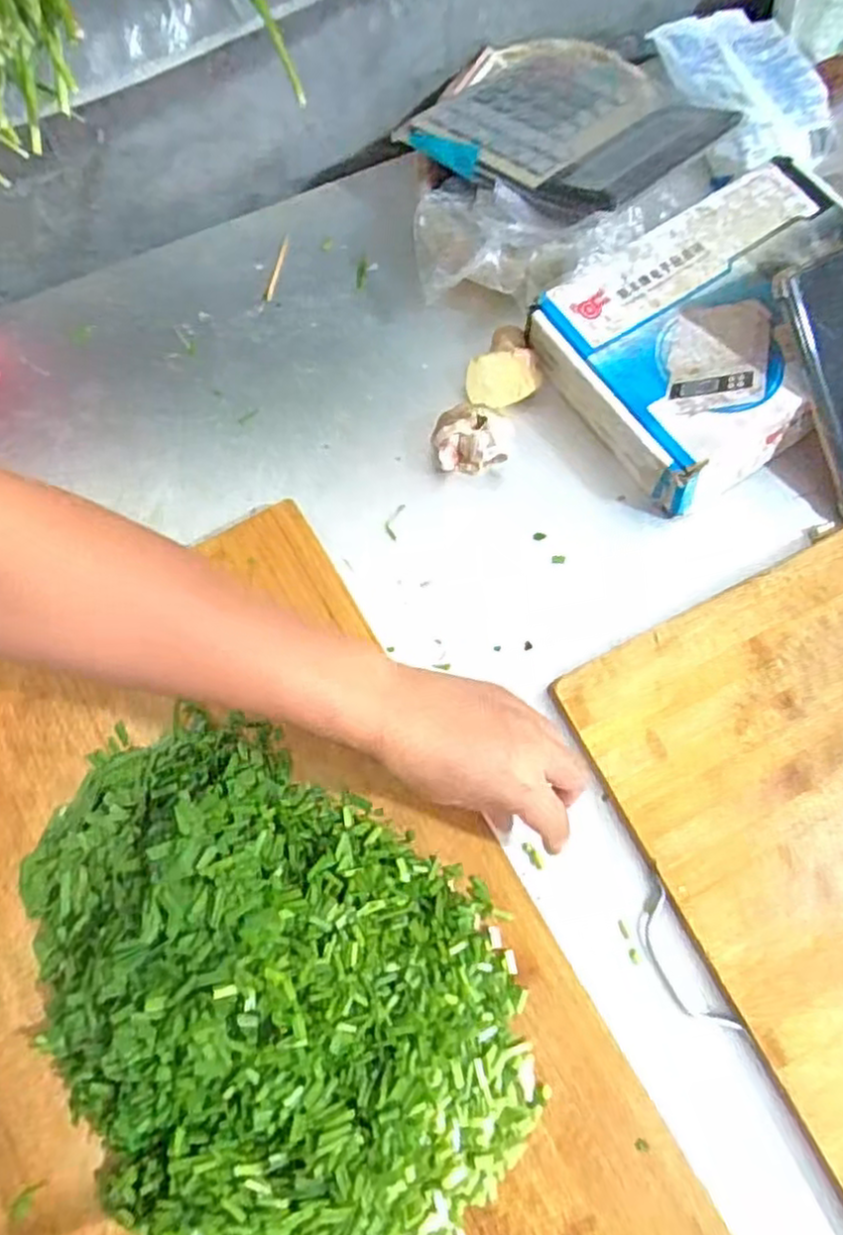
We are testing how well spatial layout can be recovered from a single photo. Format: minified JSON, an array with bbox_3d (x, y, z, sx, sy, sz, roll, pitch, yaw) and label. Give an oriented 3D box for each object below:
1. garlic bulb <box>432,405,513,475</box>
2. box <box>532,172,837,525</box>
[{"bbox_3d":[0.035,-0.123,0.506,0.054,0.037,0.034,1,73,2],"label":"garlic bulb"},{"bbox_3d":[0.207,-0.197,0.515,0.234,0.060,0.175,-36,75,-9],"label":"box"}]

